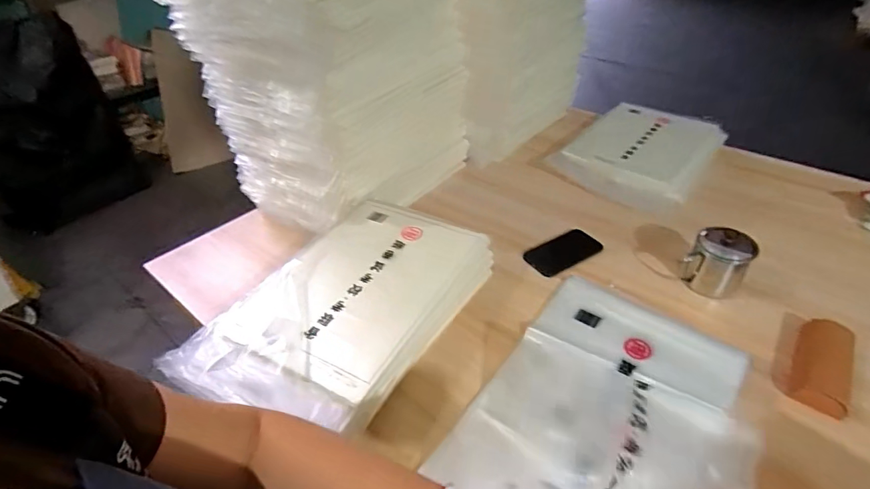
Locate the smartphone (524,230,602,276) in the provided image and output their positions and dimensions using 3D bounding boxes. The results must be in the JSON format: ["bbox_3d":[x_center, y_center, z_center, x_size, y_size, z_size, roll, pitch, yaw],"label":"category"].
[{"bbox_3d":[0.252,0.015,0.883,0.155,0.010,0.083,-21,43,-22],"label":"smartphone"}]

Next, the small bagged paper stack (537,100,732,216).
[{"bbox_3d":[0.528,-0.241,1.159,0.319,0.068,0.451,28,48,32],"label":"small bagged paper stack"}]

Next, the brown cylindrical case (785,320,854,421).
[{"bbox_3d":[0.560,0.169,0.646,0.061,0.043,0.160,25,46,29],"label":"brown cylindrical case"}]

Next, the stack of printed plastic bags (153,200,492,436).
[{"bbox_3d":[-0.131,0.098,0.722,0.304,0.080,0.461,17,43,23],"label":"stack of printed plastic bags"}]

